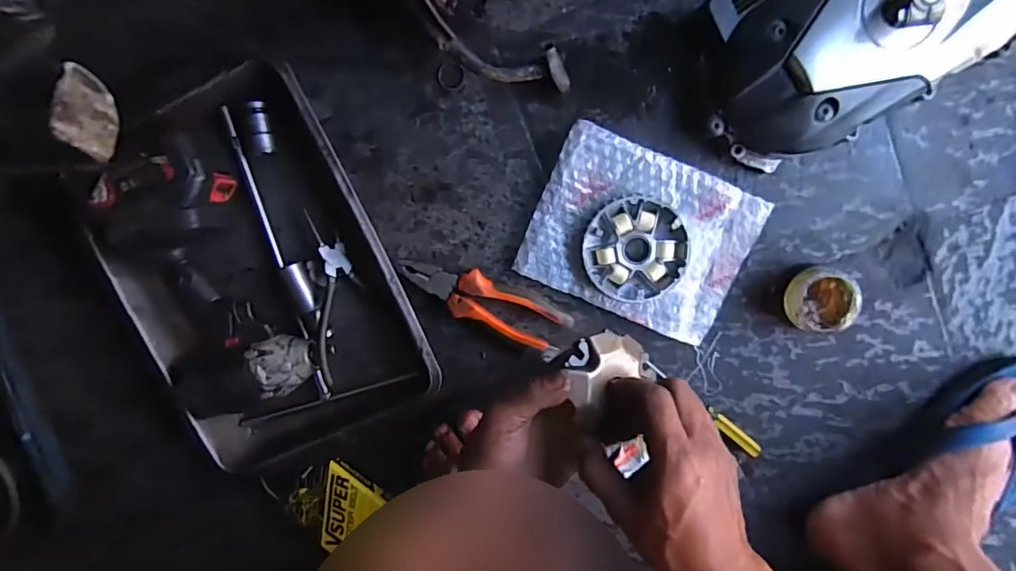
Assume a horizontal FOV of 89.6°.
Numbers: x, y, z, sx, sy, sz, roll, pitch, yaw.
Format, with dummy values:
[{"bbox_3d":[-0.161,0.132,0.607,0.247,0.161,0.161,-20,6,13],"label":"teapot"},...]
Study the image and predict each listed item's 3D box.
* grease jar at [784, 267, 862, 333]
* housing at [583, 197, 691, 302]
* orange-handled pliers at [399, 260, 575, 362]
[{"bbox_3d":[0.282,0.011,0.469,0.059,0.038,0.056,1,99,3],"label":"grease jar"},{"bbox_3d":[0.117,-0.033,0.472,0.091,0.024,0.091,1,99,3],"label":"housing"},{"bbox_3d":[-0.023,0.015,0.495,0.166,0.025,0.045,25,99,-1],"label":"orange-handled pliers"}]

